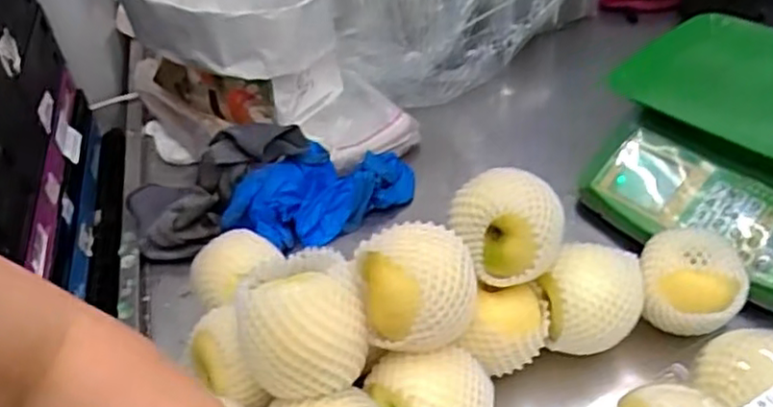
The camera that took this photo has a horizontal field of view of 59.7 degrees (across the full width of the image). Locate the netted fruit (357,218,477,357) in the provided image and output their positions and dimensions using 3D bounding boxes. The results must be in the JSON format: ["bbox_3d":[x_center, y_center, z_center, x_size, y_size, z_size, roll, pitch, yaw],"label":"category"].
[{"bbox_3d":[0.023,0.066,0.487,0.081,0.081,0.073,-18,43,-14],"label":"netted fruit"}]

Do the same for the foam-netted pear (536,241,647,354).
[{"bbox_3d":[0.170,0.083,0.562,0.082,0.081,0.070,0,43,4],"label":"foam-netted pear"}]

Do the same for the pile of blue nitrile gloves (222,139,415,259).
[{"bbox_3d":[-0.064,-0.011,0.703,0.212,0.068,0.066,-22,46,-19],"label":"pile of blue nitrile gloves"}]

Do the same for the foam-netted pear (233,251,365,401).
[{"bbox_3d":[-0.059,0.082,0.476,0.087,0.075,0.085,-3,42,3],"label":"foam-netted pear"}]

